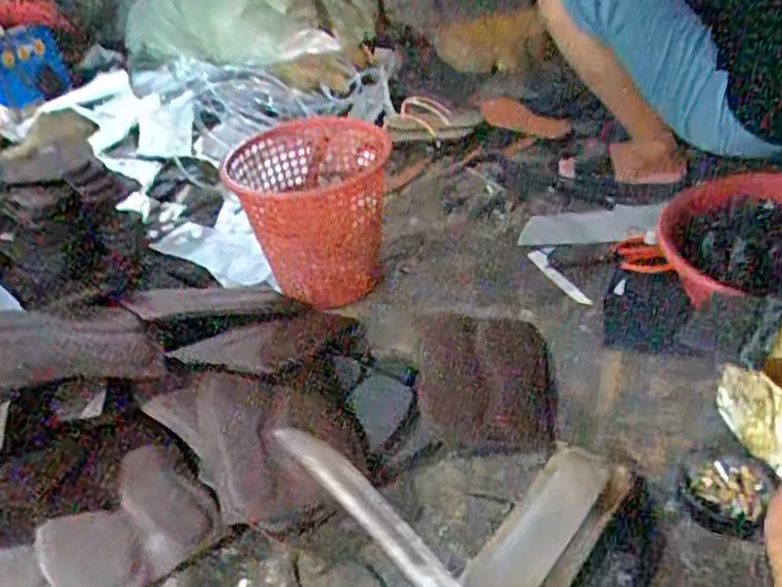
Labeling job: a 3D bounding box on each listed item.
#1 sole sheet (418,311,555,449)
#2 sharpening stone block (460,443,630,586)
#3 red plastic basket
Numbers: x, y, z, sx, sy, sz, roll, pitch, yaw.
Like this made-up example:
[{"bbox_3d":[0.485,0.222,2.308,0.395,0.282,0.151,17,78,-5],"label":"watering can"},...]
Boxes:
[{"bbox_3d":[0.124,0.113,0.893,0.169,0.027,0.192,2,59,1],"label":"sole sheet"},{"bbox_3d":[0.157,0.240,0.688,0.086,0.024,0.235,21,45,35],"label":"sharpening stone block"},{"bbox_3d":[-0.134,-0.141,1.134,0.243,0.196,0.281,-4,36,7],"label":"red plastic basket"}]

